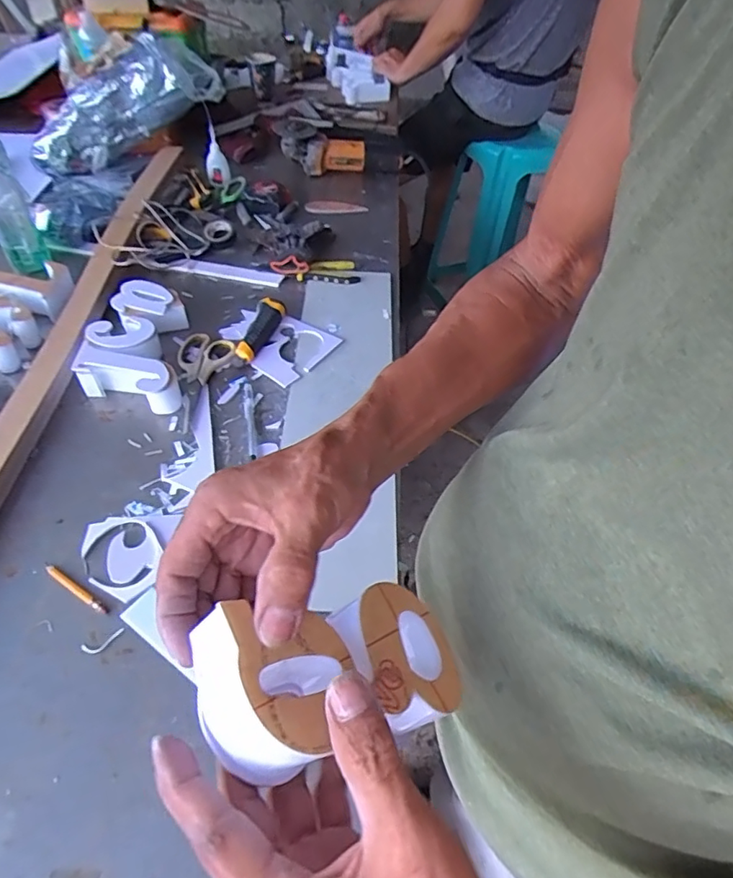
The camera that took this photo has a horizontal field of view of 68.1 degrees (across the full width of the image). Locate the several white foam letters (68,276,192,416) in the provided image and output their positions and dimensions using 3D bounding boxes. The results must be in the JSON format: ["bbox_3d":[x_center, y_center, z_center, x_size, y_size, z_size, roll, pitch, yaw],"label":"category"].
[{"bbox_3d":[-0.320,-0.132,0.753,0.127,0.049,0.242,-6,49,-7],"label":"several white foam letters"}]

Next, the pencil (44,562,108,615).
[{"bbox_3d":[-0.288,0.148,0.535,0.088,0.005,0.008,27,53,20],"label":"pencil"}]

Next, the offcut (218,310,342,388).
[{"bbox_3d":[-0.135,-0.145,0.800,0.158,0.013,0.122,31,54,20],"label":"offcut"}]

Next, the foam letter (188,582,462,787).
[{"bbox_3d":[-0.014,0.114,0.267,0.124,0.053,0.068,0,45,-30],"label":"foam letter"}]

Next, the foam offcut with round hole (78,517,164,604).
[{"bbox_3d":[-0.252,0.118,0.560,0.072,0.011,0.097,-31,57,-26],"label":"foam offcut with round hole"}]

